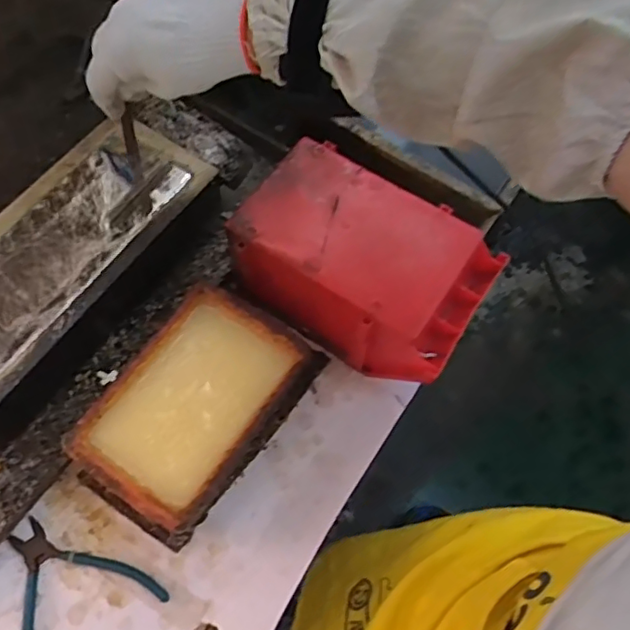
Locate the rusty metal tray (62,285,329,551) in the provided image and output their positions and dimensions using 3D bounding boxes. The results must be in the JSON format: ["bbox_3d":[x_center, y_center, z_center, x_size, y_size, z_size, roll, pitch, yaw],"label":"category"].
[{"bbox_3d":[-0.109,0.084,0.566,0.140,0.065,0.225,31,67,11],"label":"rusty metal tray"}]

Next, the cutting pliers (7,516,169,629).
[{"bbox_3d":[-0.218,0.236,0.518,0.125,0.006,0.132,-38,72,-18],"label":"cutting pliers"}]

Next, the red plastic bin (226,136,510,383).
[{"bbox_3d":[0.047,-0.046,0.602,0.231,0.123,0.148,32,68,12],"label":"red plastic bin"}]

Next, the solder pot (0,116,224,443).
[{"bbox_3d":[-0.251,-0.044,0.602,0.141,0.086,0.337,31,67,11],"label":"solder pot"}]

